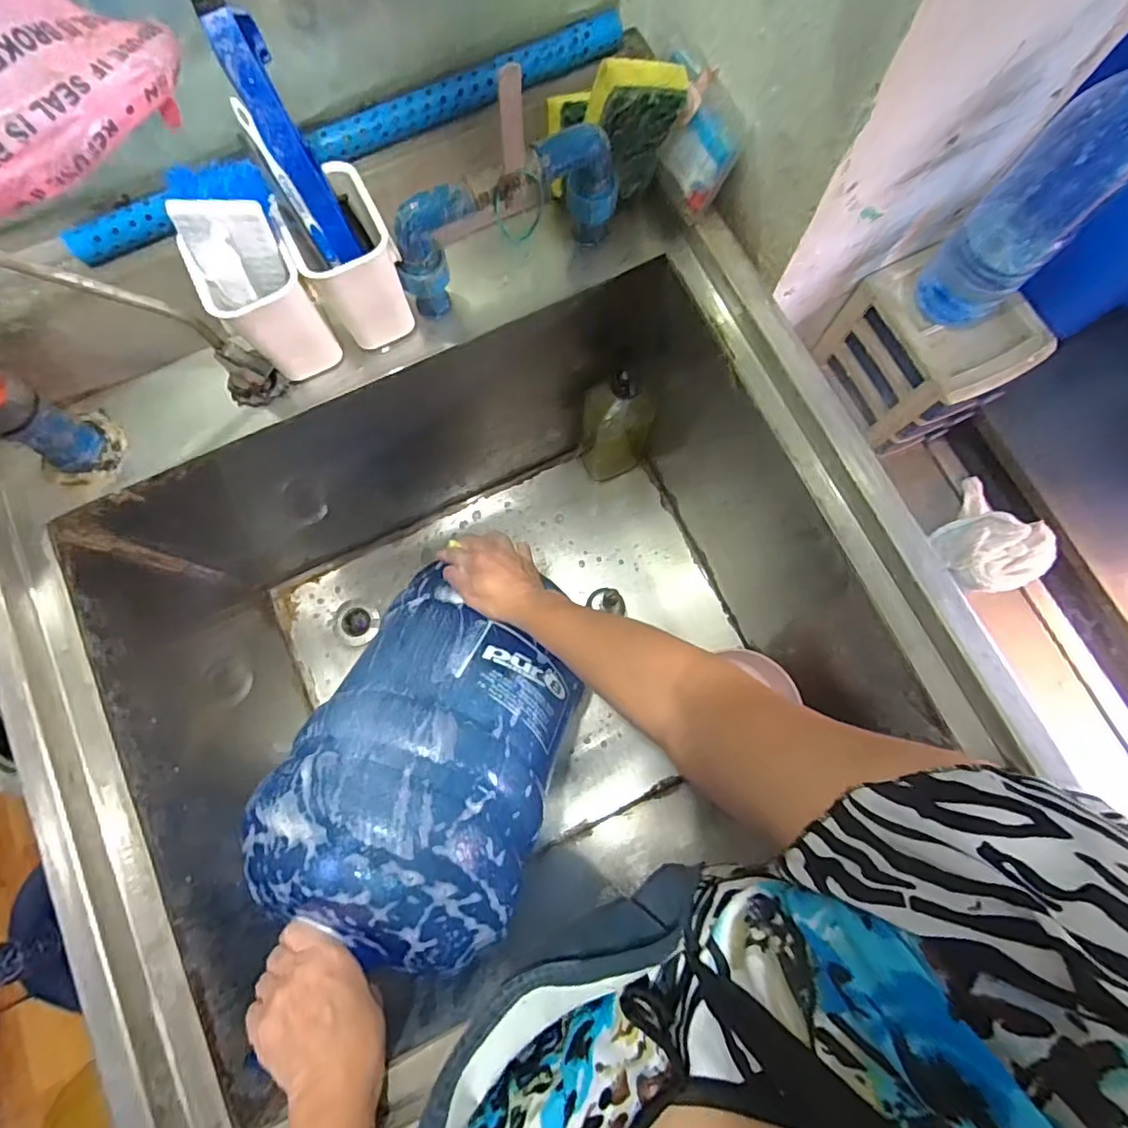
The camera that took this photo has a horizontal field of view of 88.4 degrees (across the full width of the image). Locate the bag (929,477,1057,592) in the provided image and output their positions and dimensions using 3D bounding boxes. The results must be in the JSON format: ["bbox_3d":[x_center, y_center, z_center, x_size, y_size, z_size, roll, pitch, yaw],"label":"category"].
[{"bbox_3d":[0.503,-0.023,0.681,0.126,0.051,0.119,44,83,8],"label":"bag"}]

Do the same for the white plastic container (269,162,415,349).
[{"bbox_3d":[-0.175,-0.247,0.475,0.075,0.116,0.078,-24,80,-4],"label":"white plastic container"}]

